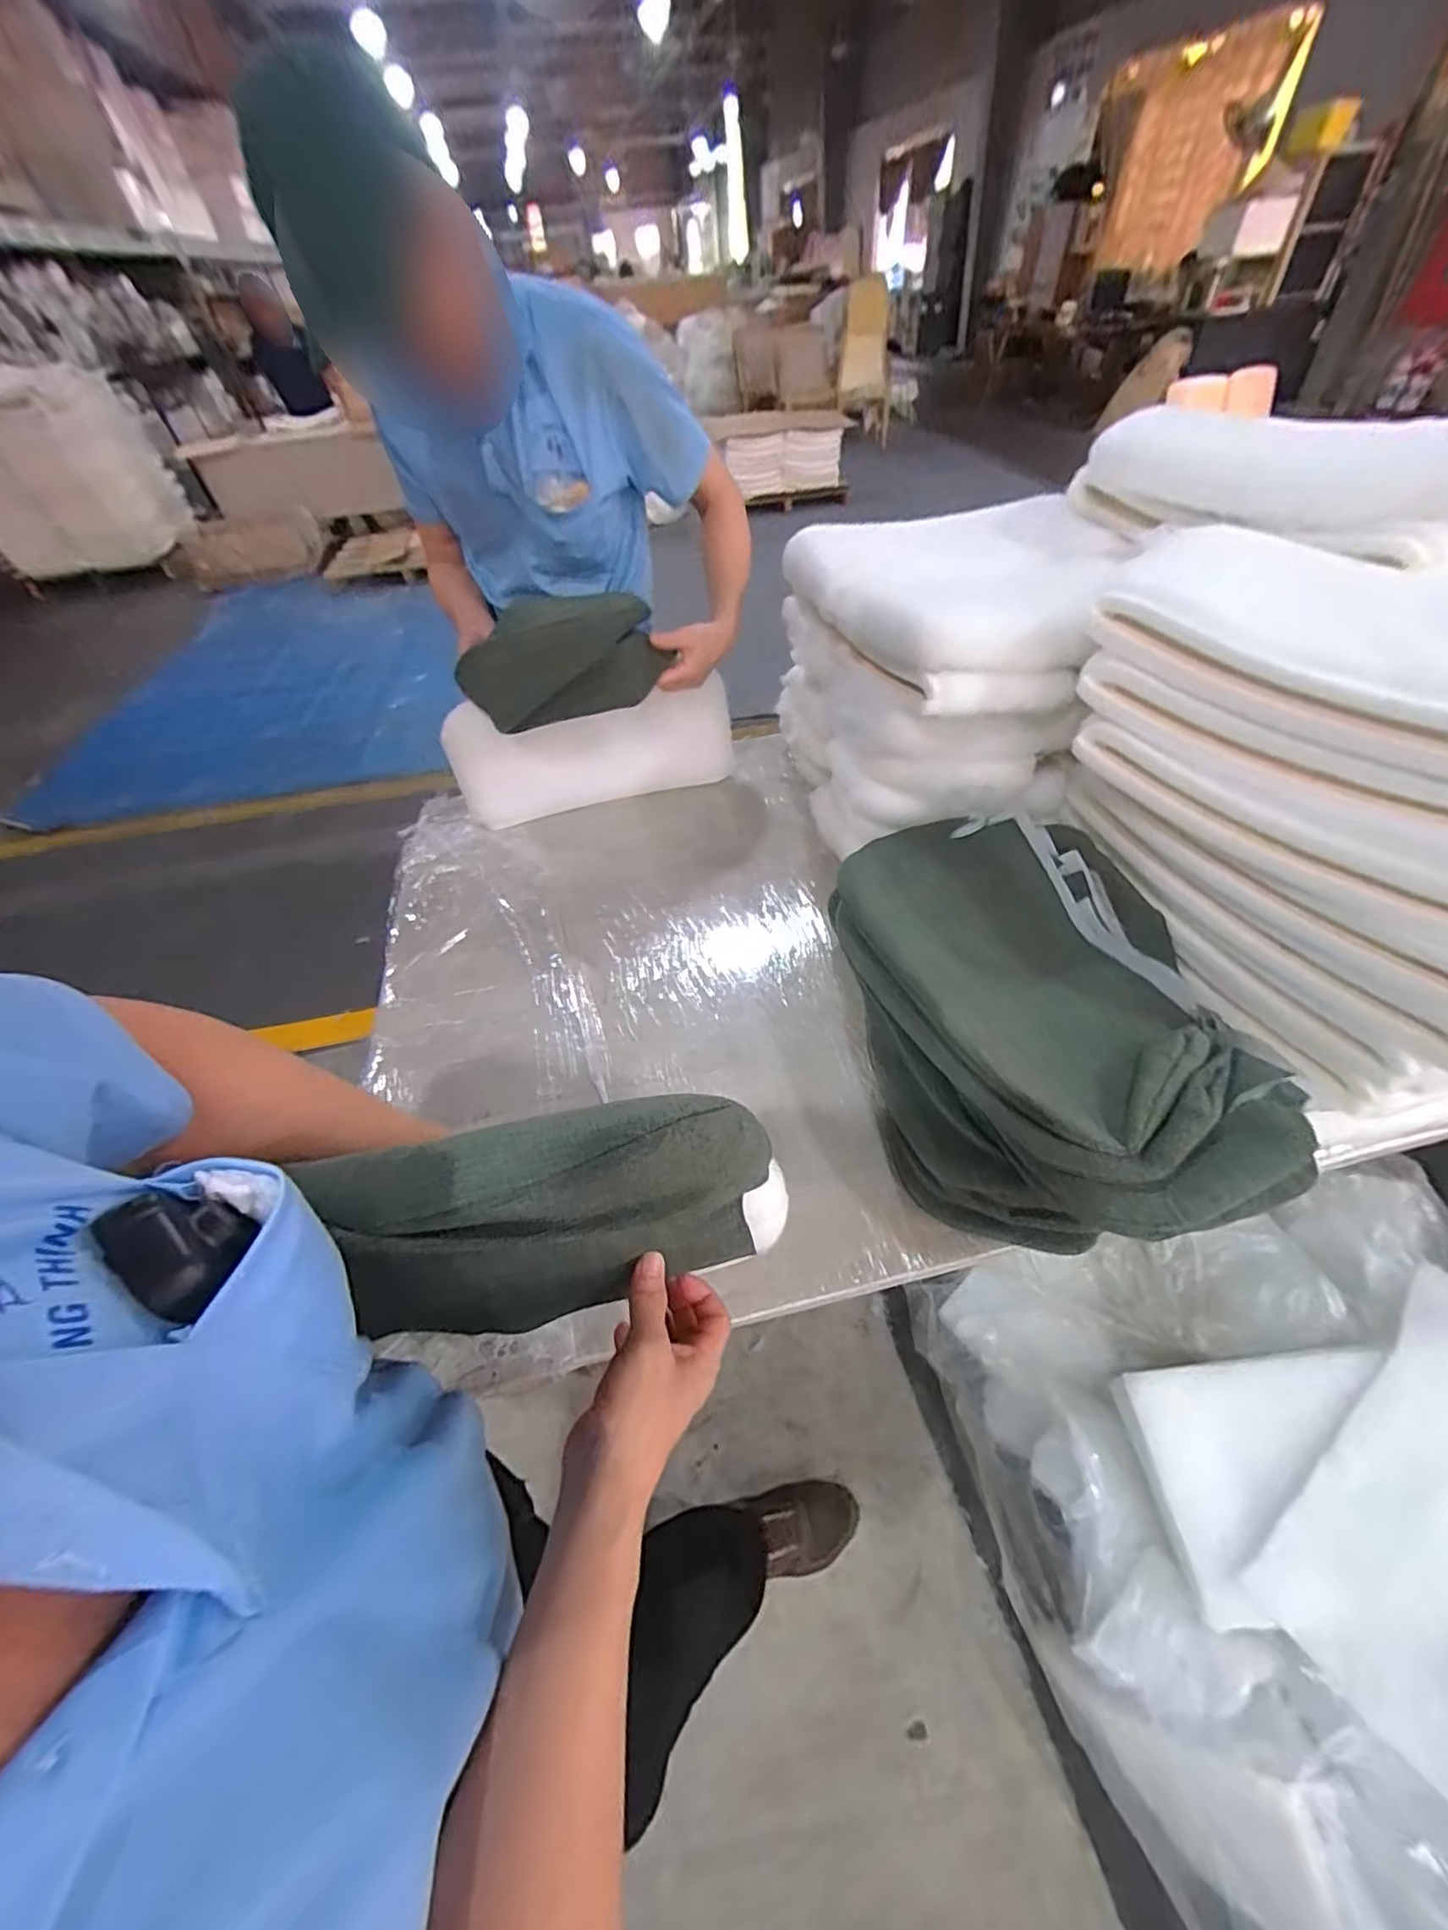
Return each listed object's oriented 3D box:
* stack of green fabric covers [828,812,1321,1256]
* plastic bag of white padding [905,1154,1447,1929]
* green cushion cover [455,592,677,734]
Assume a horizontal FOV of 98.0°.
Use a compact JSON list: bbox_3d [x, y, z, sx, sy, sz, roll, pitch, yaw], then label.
[{"bbox_3d":[0.337,0.049,0.685,0.368,0.165,0.492,-5,48,1],"label":"stack of green fabric covers"},{"bbox_3d":[0.863,0.877,0.768,0.826,0.314,0.981,-11,48,-5],"label":"plastic bag of white padding"},{"bbox_3d":[-0.234,-0.427,0.912,0.272,0.148,0.121,-32,53,-21],"label":"green cushion cover"}]

